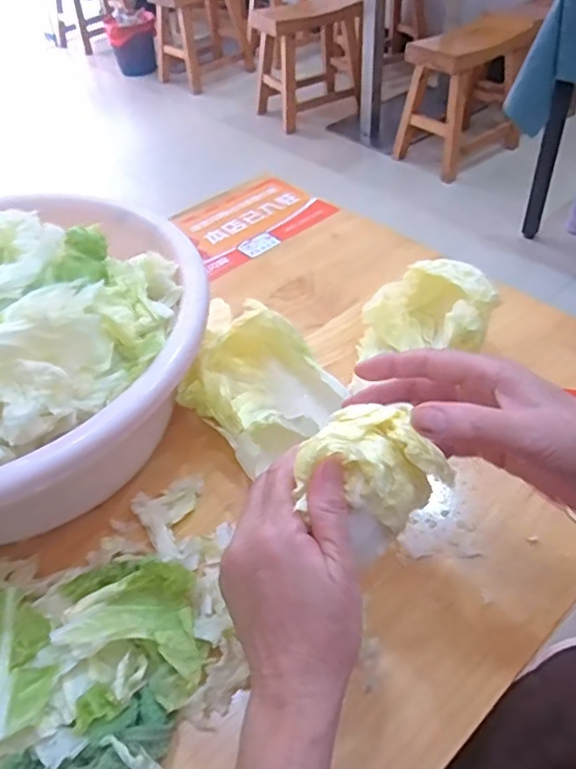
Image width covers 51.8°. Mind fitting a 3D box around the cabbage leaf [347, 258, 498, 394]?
[{"bbox_3d":[0.123,-0.061,0.519,0.100,0.073,0.090,19,51,21],"label":"cabbage leaf"}]

